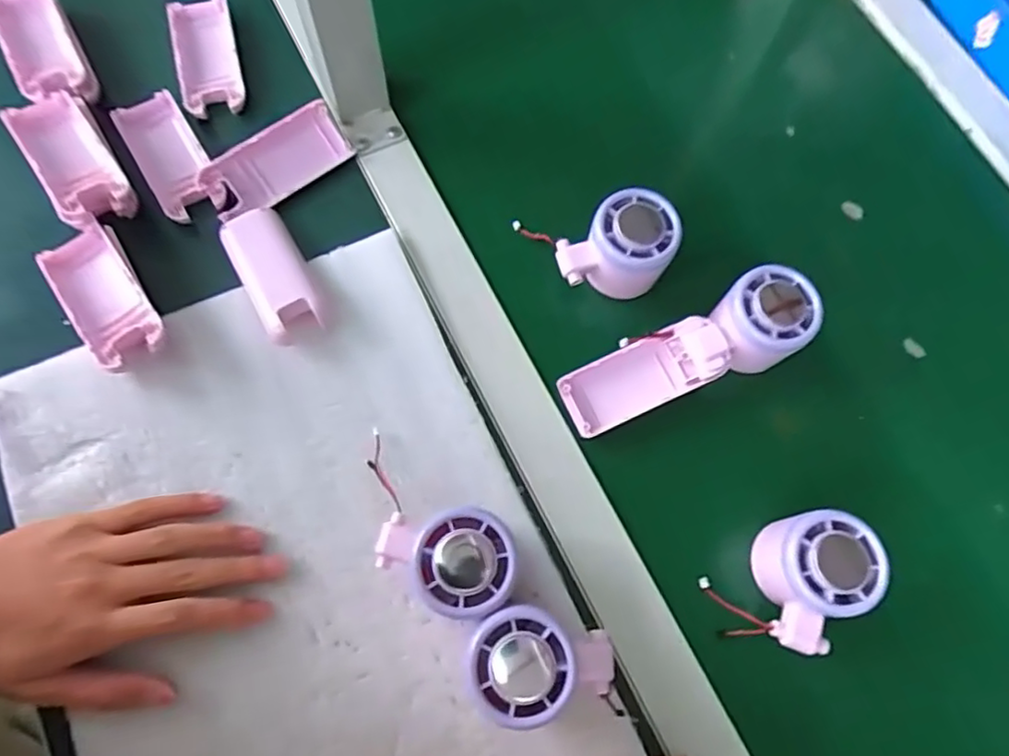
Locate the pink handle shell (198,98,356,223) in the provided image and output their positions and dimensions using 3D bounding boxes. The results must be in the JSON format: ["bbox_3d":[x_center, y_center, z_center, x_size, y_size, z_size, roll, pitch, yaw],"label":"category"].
[{"bbox_3d":[-0.159,-0.151,0.446,0.100,0.028,0.039,-33,75,-11],"label":"pink handle shell"}]

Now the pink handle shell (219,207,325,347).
[{"bbox_3d":[-0.153,-0.070,0.418,0.040,0.025,0.106,-30,74,-10],"label":"pink handle shell"}]

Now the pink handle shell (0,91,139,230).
[{"bbox_3d":[-0.293,-0.149,0.431,0.046,0.028,0.107,-35,75,-12],"label":"pink handle shell"}]

